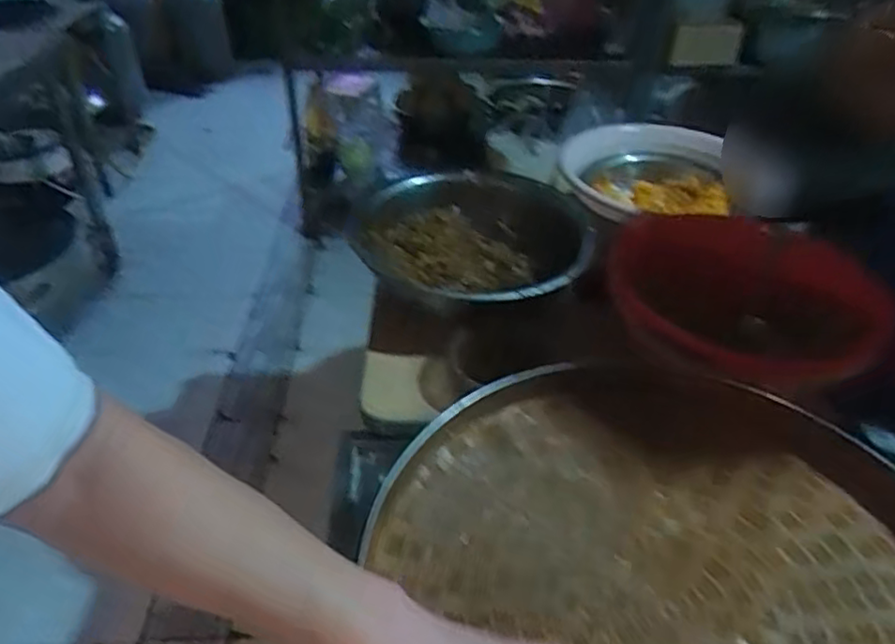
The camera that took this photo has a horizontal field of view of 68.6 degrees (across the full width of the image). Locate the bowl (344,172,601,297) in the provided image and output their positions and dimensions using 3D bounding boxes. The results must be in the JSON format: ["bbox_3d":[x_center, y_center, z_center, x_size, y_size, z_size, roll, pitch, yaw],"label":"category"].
[{"bbox_3d":[0.040,-0.134,1.022,0.375,0.109,0.344,0,38,0],"label":"bowl"}]

